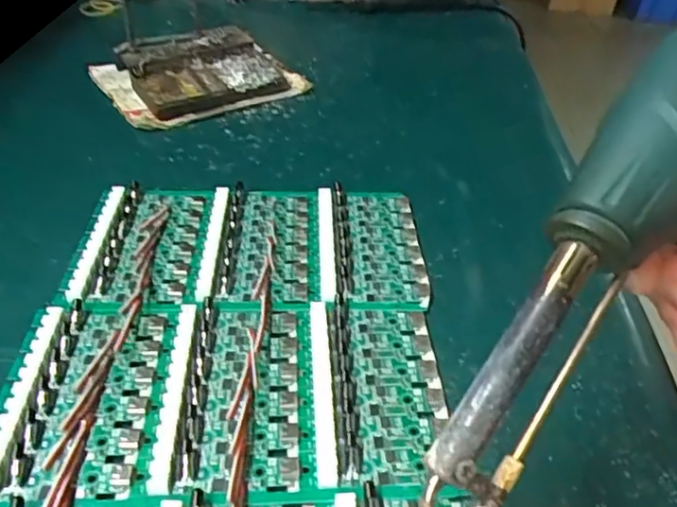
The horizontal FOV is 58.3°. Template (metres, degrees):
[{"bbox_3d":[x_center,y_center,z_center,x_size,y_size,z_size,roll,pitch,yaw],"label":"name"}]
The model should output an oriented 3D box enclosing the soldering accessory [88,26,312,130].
[{"bbox_3d":[-0.115,-0.152,0.501,0.146,0.029,0.116,-21,46,-28],"label":"soldering accessory"}]

